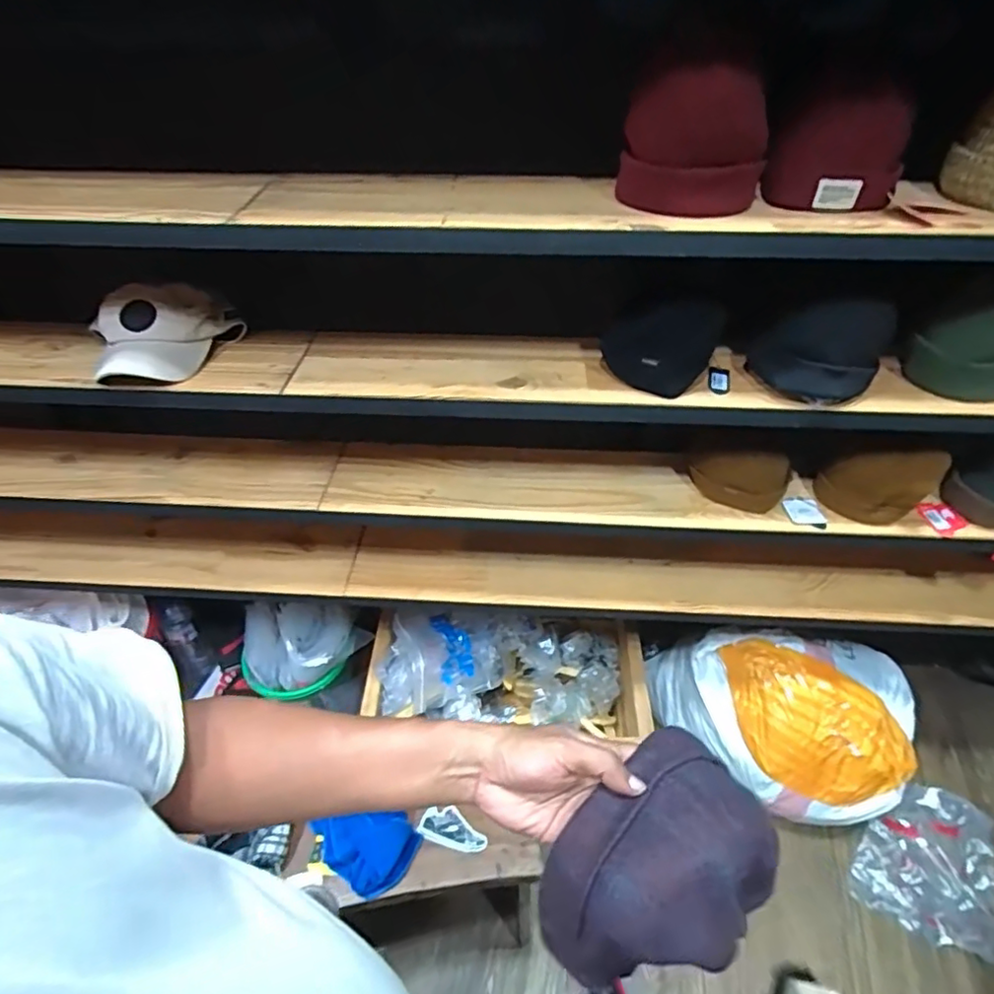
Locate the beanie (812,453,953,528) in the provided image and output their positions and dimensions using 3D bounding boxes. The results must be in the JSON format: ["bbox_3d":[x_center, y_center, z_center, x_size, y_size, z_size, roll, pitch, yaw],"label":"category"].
[{"bbox_3d":[0.575,-0.019,0.896,0.148,0.125,0.081,13,46,13],"label":"beanie"}]

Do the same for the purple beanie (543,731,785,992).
[{"bbox_3d":[0.116,0.255,0.410,0.118,0.081,0.164,34,54,30],"label":"purple beanie"}]

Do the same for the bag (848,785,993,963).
[{"bbox_3d":[0.939,0.789,1.295,0.277,0.045,0.308,16,47,16],"label":"bag"}]

